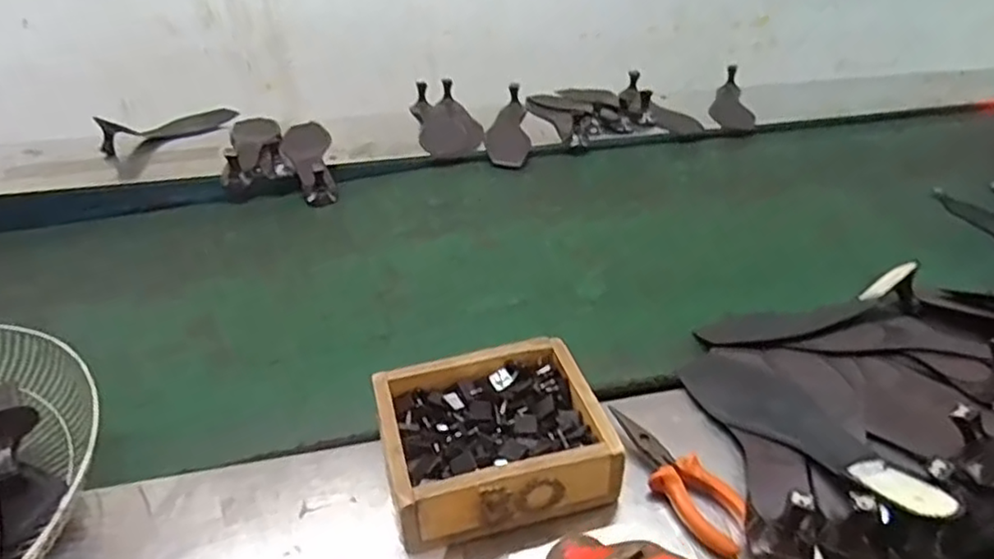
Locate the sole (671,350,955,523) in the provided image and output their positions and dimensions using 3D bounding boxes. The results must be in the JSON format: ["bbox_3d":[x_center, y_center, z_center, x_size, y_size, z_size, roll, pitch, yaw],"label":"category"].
[{"bbox_3d":[0.268,0.131,0.582,0.073,0.022,0.259,-17,25,-21],"label":"sole"}]

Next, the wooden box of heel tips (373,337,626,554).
[{"bbox_3d":[-0.004,0.137,0.568,0.180,0.071,0.158,-9,36,-12],"label":"wooden box of heel tips"}]

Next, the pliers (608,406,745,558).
[{"bbox_3d":[0.150,0.164,0.553,0.049,0.022,0.150,-21,40,-26],"label":"pliers"}]

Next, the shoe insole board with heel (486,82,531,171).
[{"bbox_3d":[0.018,-0.274,1.164,0.076,0.049,0.233,-1,35,0],"label":"shoe insole board with heel"}]

